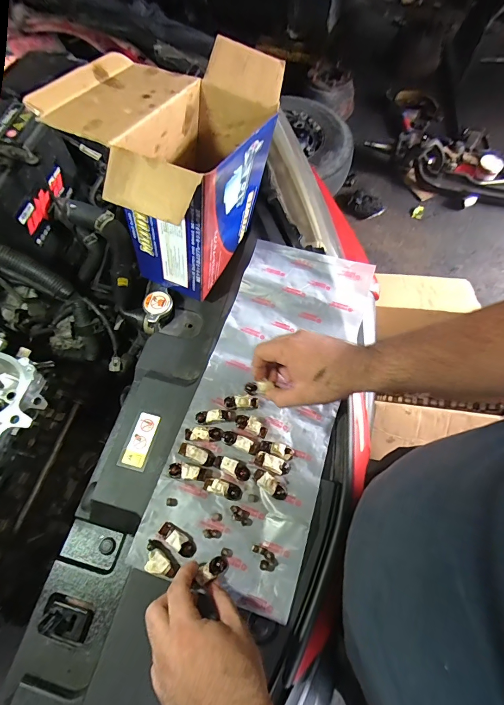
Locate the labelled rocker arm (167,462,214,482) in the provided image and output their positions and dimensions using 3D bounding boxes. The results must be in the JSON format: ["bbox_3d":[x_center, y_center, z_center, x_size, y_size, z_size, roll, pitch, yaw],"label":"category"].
[{"bbox_3d":[-0.072,0.140,0.412,0.051,0.018,0.017,13,64,-8],"label":"labelled rocker arm"}]

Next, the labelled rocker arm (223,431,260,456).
[{"bbox_3d":[-0.015,0.109,0.430,0.046,0.015,0.019,16,66,9],"label":"labelled rocker arm"}]

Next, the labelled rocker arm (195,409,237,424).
[{"bbox_3d":[-0.046,0.079,0.442,0.049,0.022,0.017,-8,64,-2],"label":"labelled rocker arm"}]

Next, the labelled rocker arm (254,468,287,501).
[{"bbox_3d":[0.022,0.157,0.418,0.044,0.017,0.018,41,72,3],"label":"labelled rocker arm"}]

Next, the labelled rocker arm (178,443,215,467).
[{"bbox_3d":[-0.066,0.121,0.425,0.041,0.024,0.019,23,67,12],"label":"labelled rocker arm"}]

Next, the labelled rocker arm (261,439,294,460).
[{"bbox_3d":[0.033,0.120,0.437,0.043,0.016,0.016,21,66,-5],"label":"labelled rocker arm"}]

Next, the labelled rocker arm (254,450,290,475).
[{"bbox_3d":[0.026,0.135,0.427,0.044,0.017,0.017,25,66,-8],"label":"labelled rocker arm"}]

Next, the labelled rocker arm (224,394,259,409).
[{"bbox_3d":[-0.014,0.064,0.450,0.043,0.017,0.017,5,65,4],"label":"labelled rocker arm"}]

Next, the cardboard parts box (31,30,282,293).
[{"bbox_3d":[-0.105,-0.243,0.475,0.217,0.194,0.247,25,68,13],"label":"cardboard parts box"}]

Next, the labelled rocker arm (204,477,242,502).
[{"bbox_3d":[-0.033,0.158,0.410,0.044,0.019,0.019,23,66,-7],"label":"labelled rocker arm"}]

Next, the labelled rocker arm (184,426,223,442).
[{"bbox_3d":[-0.058,0.099,0.431,0.045,0.017,0.018,5,63,-17],"label":"labelled rocker arm"}]

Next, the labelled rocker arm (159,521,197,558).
[{"bbox_3d":[-0.080,0.203,0.382,0.044,0.019,0.017,40,71,3],"label":"labelled rocker arm"}]

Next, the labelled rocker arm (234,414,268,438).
[{"bbox_3d":[-0.001,0.090,0.442,0.042,0.015,0.018,20,67,11],"label":"labelled rocker arm"}]

